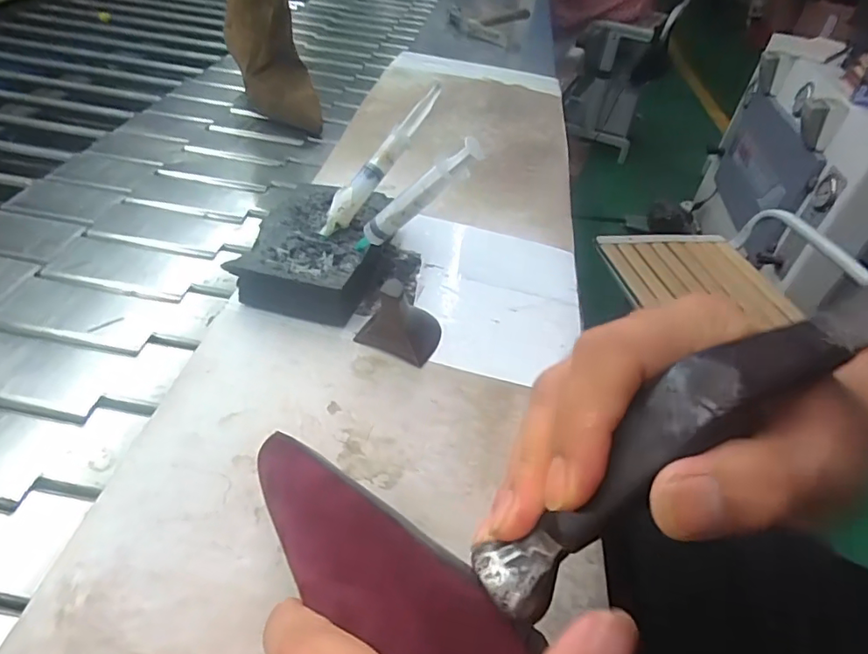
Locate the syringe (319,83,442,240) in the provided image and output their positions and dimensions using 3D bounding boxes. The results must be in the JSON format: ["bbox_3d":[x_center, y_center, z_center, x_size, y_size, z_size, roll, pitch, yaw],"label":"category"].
[{"bbox_3d":[-0.038,-0.124,0.400,0.017,0.015,0.140,29,77,24],"label":"syringe"}]

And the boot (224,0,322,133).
[{"bbox_3d":[-0.217,-0.395,0.705,0.084,0.220,0.200,-12,45,-20],"label":"boot"}]

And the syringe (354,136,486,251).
[{"bbox_3d":[-0.015,-0.077,0.340,0.015,0.118,0.012,47,42,-15],"label":"syringe"}]

